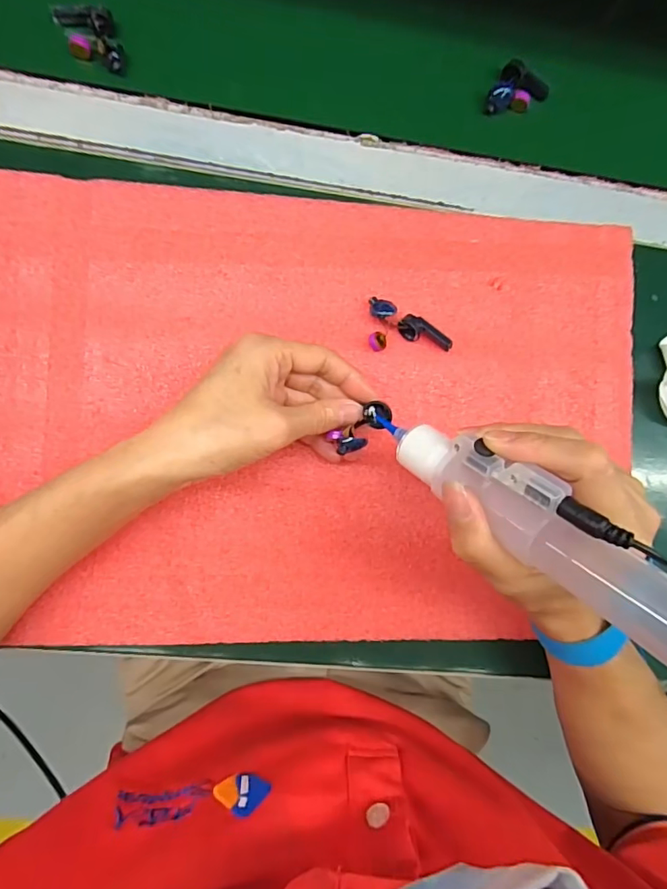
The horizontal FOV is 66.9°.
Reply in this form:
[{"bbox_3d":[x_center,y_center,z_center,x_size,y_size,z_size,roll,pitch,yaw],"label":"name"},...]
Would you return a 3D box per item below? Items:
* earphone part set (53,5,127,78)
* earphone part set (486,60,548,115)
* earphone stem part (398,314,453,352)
[{"bbox_3d":[-0.146,-0.245,0.306,0.032,0.011,0.039,-17,88,-8],"label":"earphone part set"},{"bbox_3d":[0.124,-0.236,0.340,0.034,0.016,0.041,33,82,-4],"label":"earphone part set"},{"bbox_3d":[0.056,-0.068,0.309,0.034,0.010,0.012,24,83,-5],"label":"earphone stem part"}]

